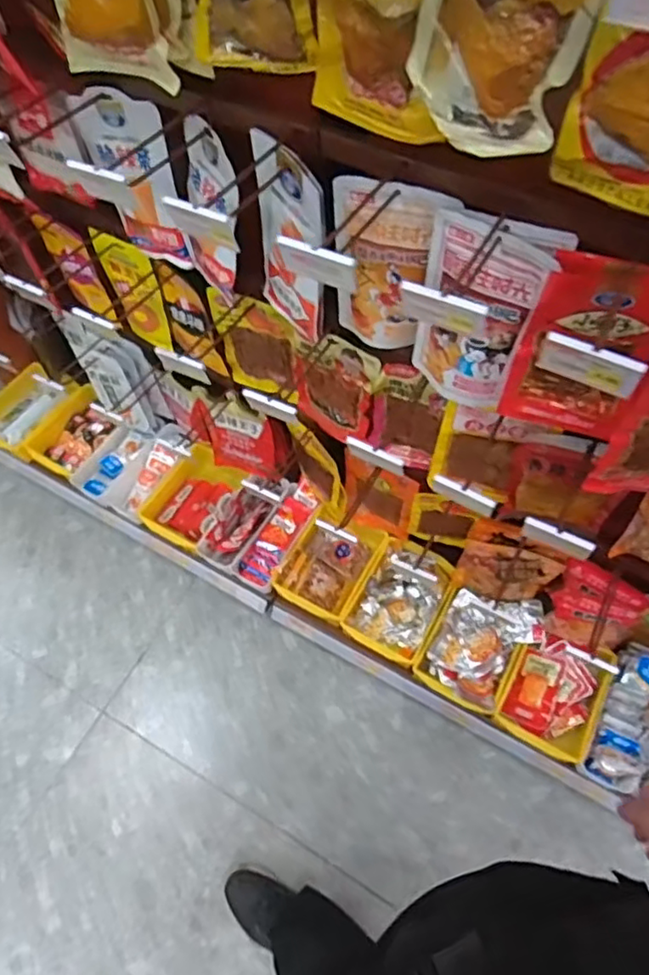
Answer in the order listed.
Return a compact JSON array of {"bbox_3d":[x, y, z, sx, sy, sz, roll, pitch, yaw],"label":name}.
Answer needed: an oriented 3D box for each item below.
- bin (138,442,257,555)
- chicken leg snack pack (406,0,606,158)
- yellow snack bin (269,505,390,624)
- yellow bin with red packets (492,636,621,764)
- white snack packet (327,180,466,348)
[{"bbox_3d":[-0.321,0.023,1.500,0.189,0.073,0.232,30,65,17],"label":"bin"},{"bbox_3d":[0.144,-0.381,0.515,0.145,0.182,0.029,30,59,14],"label":"chicken leg snack pack"},{"bbox_3d":[0.012,0.172,1.425,0.174,0.099,0.239,28,65,16],"label":"yellow snack bin"},{"bbox_3d":[0.475,0.427,1.280,0.175,0.076,0.215,26,64,15],"label":"yellow bin with red packets"},{"bbox_3d":[0.079,-0.281,0.802,0.136,0.238,0.037,16,62,10],"label":"white snack packet"}]

